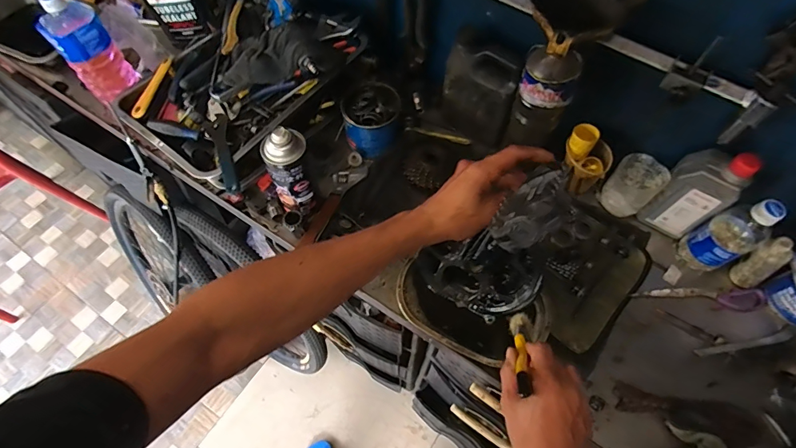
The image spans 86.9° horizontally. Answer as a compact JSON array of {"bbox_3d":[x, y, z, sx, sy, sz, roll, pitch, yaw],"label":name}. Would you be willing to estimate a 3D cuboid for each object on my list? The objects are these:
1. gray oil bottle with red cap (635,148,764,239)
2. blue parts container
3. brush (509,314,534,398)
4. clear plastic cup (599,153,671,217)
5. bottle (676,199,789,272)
[{"bbox_3d":[0.442,-0.046,0.628,0.081,0.169,0.048,38,67,18],"label":"gray oil bottle with red cap"},{"bbox_3d":[-0.045,-0.187,0.746,0.103,0.086,0.100,3,61,1],"label":"blue parts container"},{"bbox_3d":[0.147,0.149,0.496,0.025,0.017,0.154,20,18,10],"label":"brush"},{"bbox_3d":[0.382,-0.061,0.686,0.053,0.094,0.071,-38,68,-19],"label":"clear plastic cup"},{"bbox_3d":[0.477,0.016,0.606,0.052,0.164,0.063,-17,63,-10],"label":"bottle"}]

